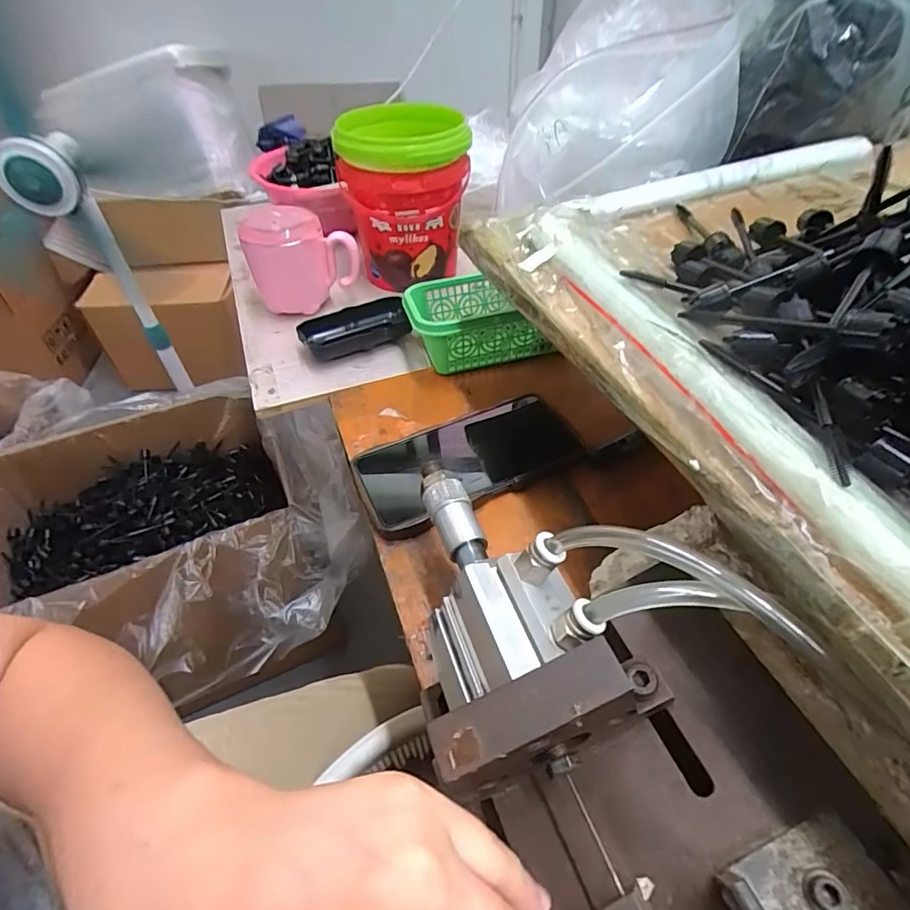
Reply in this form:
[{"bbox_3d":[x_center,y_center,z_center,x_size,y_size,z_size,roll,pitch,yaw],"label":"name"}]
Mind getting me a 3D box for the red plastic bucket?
[{"bbox_3d":[-0.056,-0.277,0.542,0.118,0.153,0.123,-15,48,-12],"label":"red plastic bucket"}]

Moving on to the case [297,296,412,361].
[{"bbox_3d":[-0.098,-0.127,0.493,0.108,0.029,0.050,-21,50,-17],"label":"case"}]

